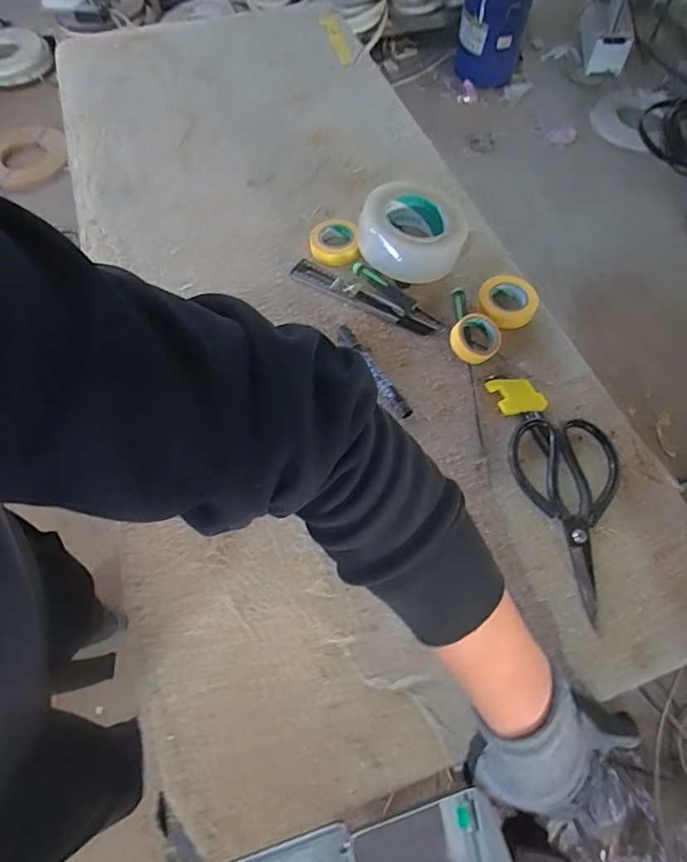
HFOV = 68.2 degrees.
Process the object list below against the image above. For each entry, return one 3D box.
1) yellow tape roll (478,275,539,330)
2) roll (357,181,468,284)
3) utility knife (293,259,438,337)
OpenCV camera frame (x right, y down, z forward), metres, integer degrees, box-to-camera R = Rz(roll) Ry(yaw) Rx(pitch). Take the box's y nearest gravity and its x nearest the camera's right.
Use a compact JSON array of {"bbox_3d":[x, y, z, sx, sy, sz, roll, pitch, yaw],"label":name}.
[{"bbox_3d":[0.192,-0.151,0.590,0.064,0.020,0.064,-1,62,1],"label":"yellow tape roll"},{"bbox_3d":[0.080,-0.238,0.612,0.117,0.057,0.114,-1,62,1],"label":"roll"},{"bbox_3d":[0.021,-0.156,0.601,0.187,0.010,0.029,28,66,15],"label":"utility knife"}]

